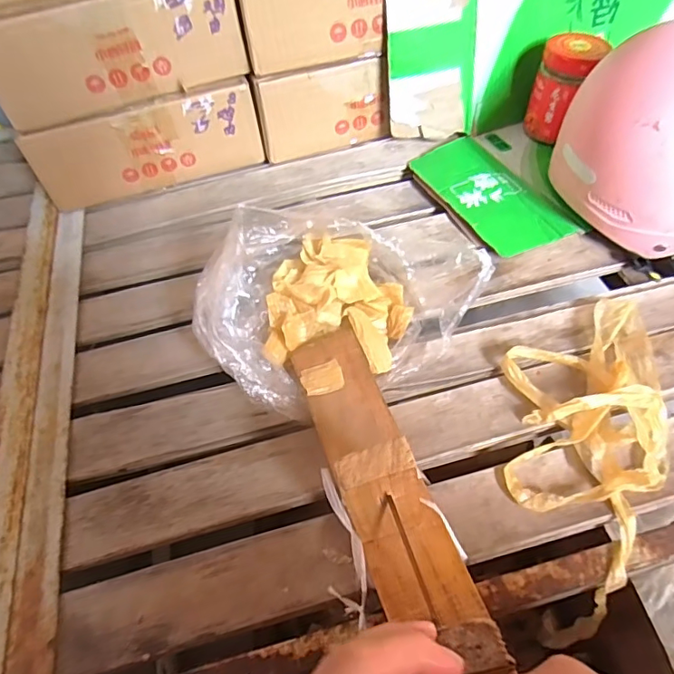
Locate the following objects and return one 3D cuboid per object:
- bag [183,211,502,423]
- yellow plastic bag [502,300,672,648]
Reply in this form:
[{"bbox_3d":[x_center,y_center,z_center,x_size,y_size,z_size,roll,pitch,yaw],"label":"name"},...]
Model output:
[{"bbox_3d":[0.001,-0.046,0.461,0.251,0.092,0.180,-21,54,-11],"label":"bag"},{"bbox_3d":[0.191,0.063,0.395,0.121,0.035,0.250,9,53,9],"label":"yellow plastic bag"}]

